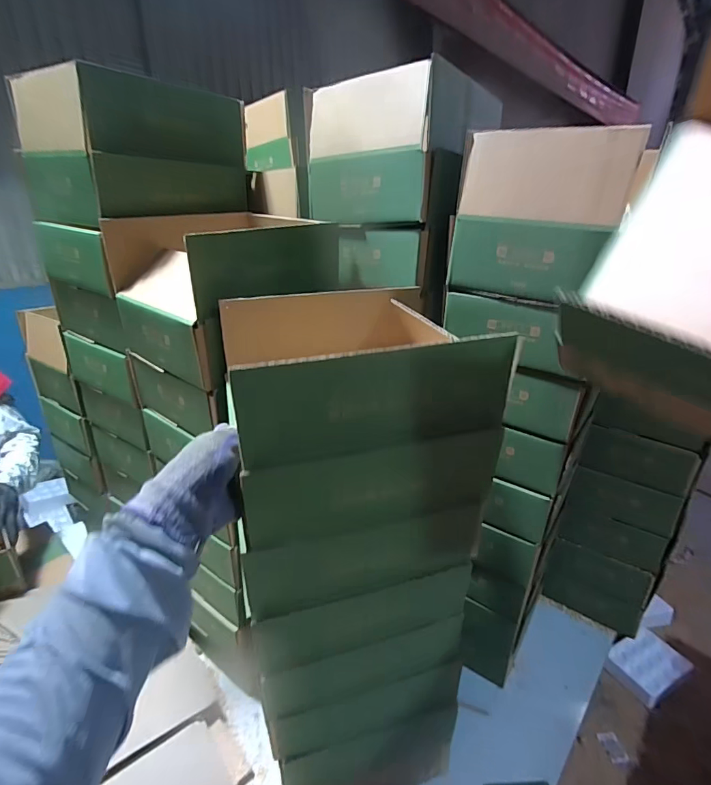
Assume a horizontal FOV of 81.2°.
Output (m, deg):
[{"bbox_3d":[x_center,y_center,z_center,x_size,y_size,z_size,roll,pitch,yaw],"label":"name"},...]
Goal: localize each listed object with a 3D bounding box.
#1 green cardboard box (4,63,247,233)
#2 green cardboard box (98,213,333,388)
[{"bbox_3d":[-0.326,-0.358,0.639,0.195,0.173,0.265,14,26,29],"label":"green cardboard box"},{"bbox_3d":[-0.174,-0.150,0.586,0.209,0.175,0.238,17,28,35],"label":"green cardboard box"}]

